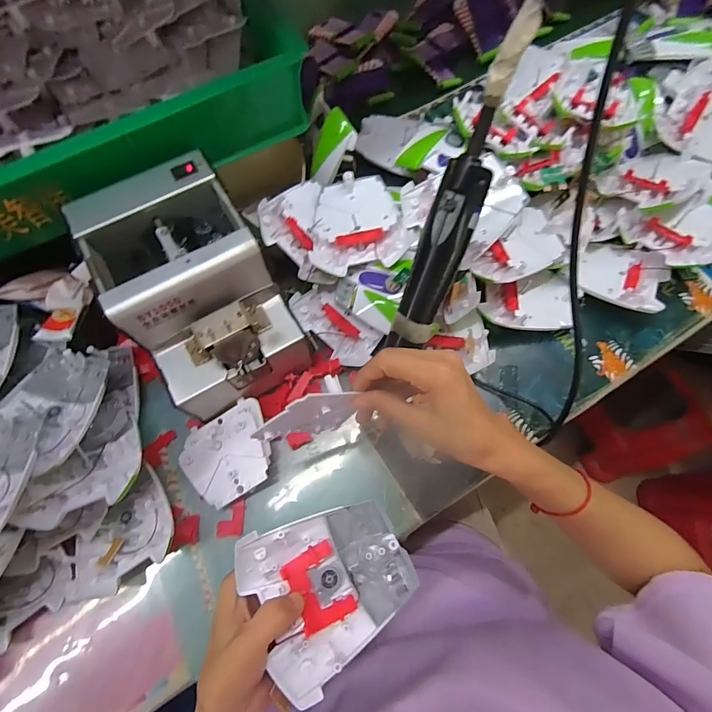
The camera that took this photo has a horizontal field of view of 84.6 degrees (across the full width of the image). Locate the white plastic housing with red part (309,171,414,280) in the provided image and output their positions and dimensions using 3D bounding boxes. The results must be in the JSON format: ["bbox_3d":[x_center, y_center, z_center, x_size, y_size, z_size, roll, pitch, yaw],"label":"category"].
[{"bbox_3d":[0.001,-0.138,0.405,0.095,0.025,0.103,-5,70,-2],"label":"white plastic housing with red part"}]

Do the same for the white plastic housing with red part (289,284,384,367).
[{"bbox_3d":[-0.022,-0.034,0.415,0.097,0.021,0.052,42,75,14],"label":"white plastic housing with red part"}]

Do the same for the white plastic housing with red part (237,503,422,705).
[{"bbox_3d":[-0.017,0.154,0.266,0.106,0.020,0.094,-25,72,-9],"label":"white plastic housing with red part"}]

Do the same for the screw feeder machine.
[{"bbox_3d":[-0.140,-0.057,0.356,0.119,0.124,0.174,-29,72,-10],"label":"screw feeder machine"}]

